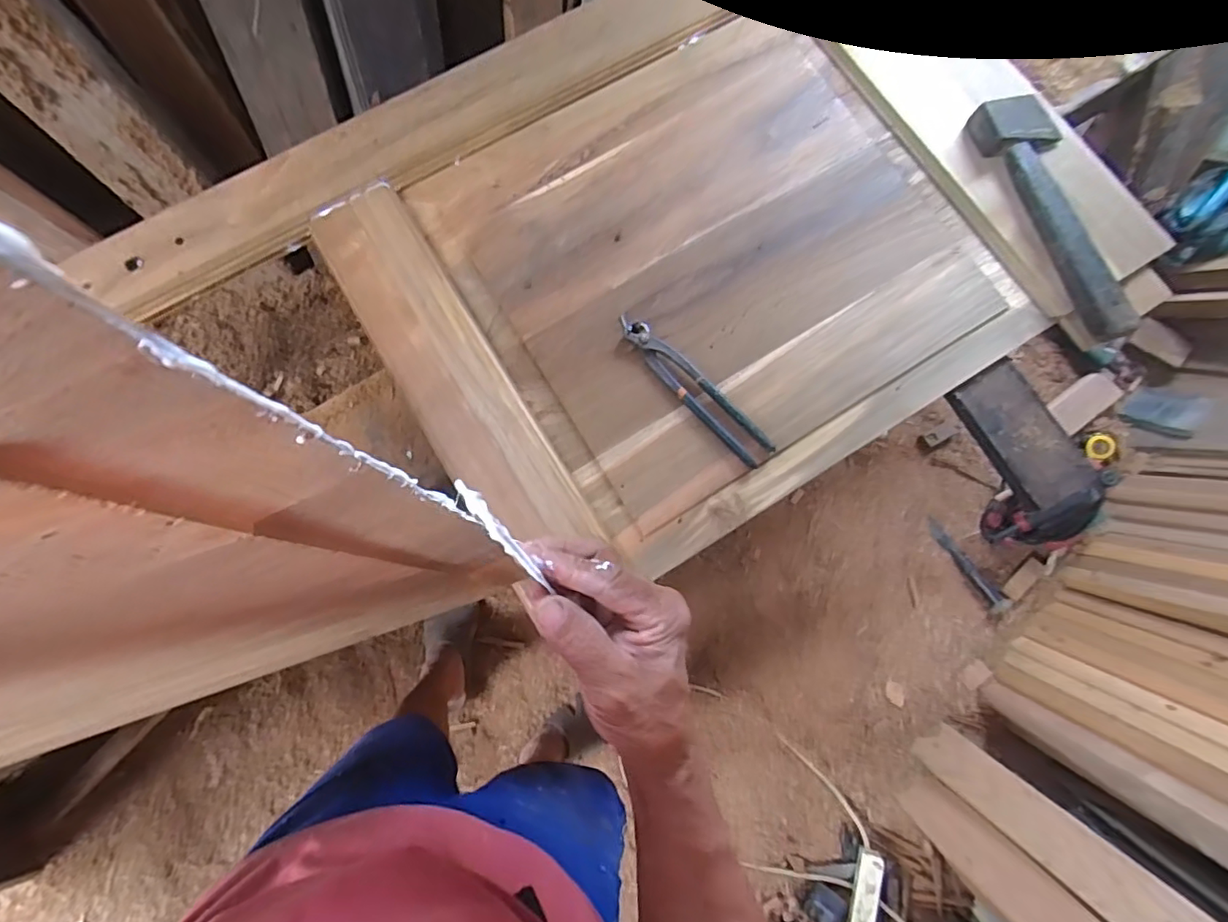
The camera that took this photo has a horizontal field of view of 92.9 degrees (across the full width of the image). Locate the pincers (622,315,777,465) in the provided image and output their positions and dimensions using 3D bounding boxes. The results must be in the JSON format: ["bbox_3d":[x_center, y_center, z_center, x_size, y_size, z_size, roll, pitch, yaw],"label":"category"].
[{"bbox_3d":[0.090,-0.086,0.676,0.038,0.020,0.229,-42,81,-8],"label":"pincers"}]

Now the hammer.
[{"bbox_3d":[0.534,-0.297,0.694,0.104,0.059,0.327,-15,78,-3],"label":"hammer"}]

